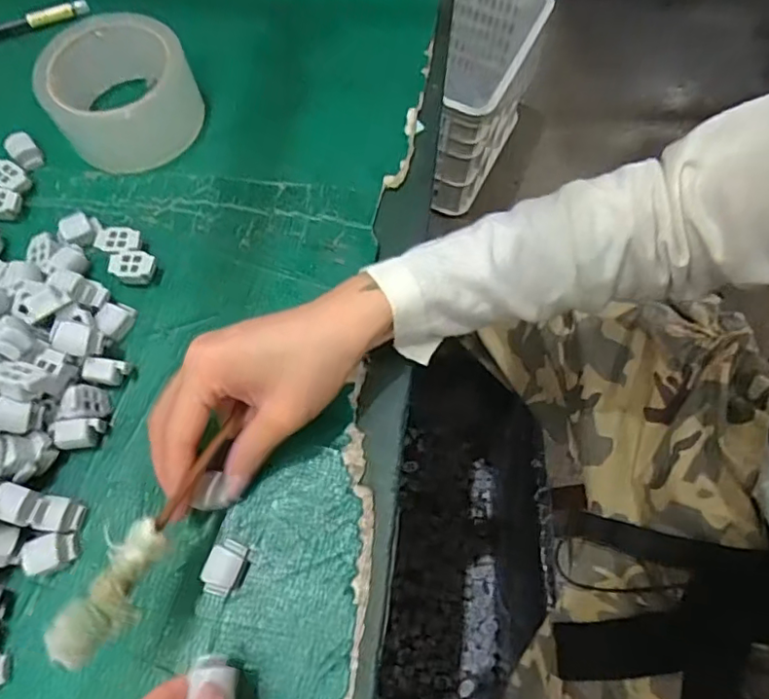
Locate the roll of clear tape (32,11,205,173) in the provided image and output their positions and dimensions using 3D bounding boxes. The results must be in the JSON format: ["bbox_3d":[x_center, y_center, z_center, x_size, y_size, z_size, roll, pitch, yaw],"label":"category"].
[{"bbox_3d":[-0.183,-0.181,0.402,0.095,0.056,0.097,0,67,-1],"label":"roll of clear tape"}]

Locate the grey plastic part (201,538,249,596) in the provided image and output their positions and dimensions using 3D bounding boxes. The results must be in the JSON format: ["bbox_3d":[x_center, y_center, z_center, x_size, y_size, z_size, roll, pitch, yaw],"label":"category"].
[{"bbox_3d":[-0.081,0.112,0.302,0.019,0.012,0.026,15,68,6],"label":"grey plastic part"}]

